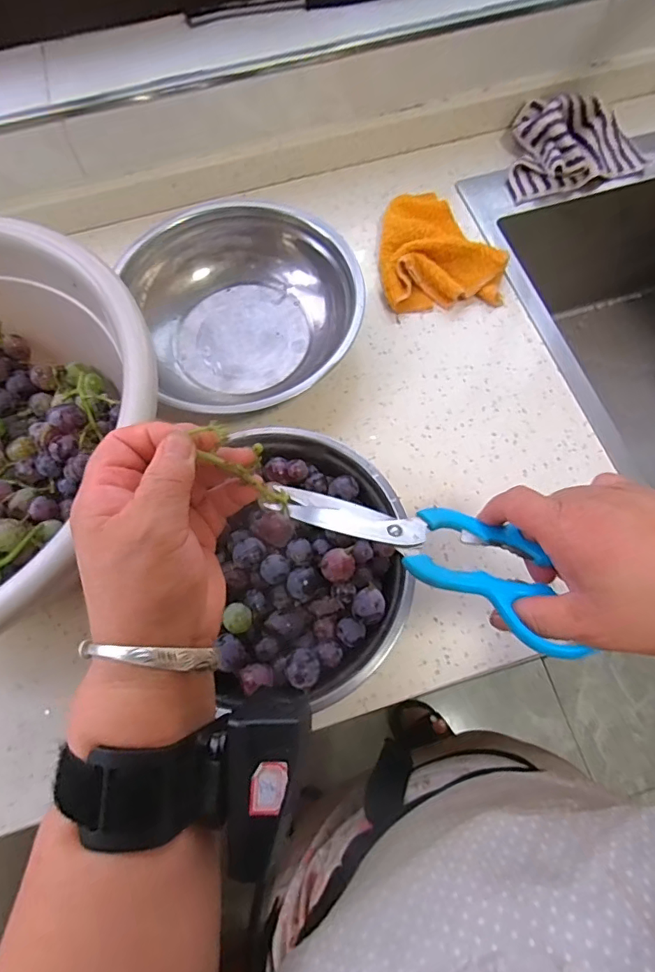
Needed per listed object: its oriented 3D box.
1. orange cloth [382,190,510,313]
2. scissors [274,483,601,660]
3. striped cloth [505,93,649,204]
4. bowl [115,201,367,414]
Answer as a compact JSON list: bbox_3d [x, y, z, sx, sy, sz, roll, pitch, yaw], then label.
[{"bbox_3d":[0.121,-0.264,0.551,0.127,0.034,0.151,-3,68,-2],"label":"orange cloth"},{"bbox_3d":[0.055,0.034,0.298,0.183,0.018,0.059,21,69,19],"label":"scissors"},{"bbox_3d":[0.283,-0.408,0.594,0.158,0.050,0.114,-12,69,-6],"label":"striped cloth"},{"bbox_3d":[-0.080,-0.181,0.500,0.206,0.066,0.199,0,68,-1],"label":"bowl"}]

